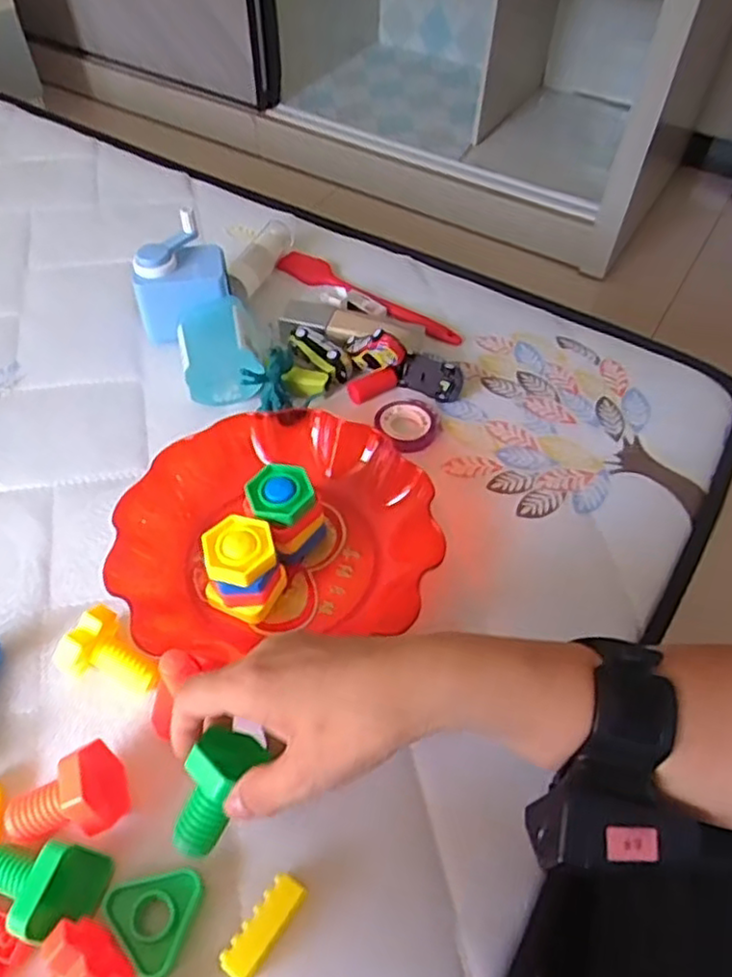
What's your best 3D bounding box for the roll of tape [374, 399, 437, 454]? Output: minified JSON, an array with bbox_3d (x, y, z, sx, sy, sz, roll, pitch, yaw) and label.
[{"bbox_3d":[0.032,-0.053,0.560,0.049,0.009,0.058,-1,50,1],"label":"roll of tape"}]

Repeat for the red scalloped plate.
[{"bbox_3d":[-0.065,0.022,0.471,0.205,0.060,0.189,-1,50,1],"label":"red scalloped plate"}]

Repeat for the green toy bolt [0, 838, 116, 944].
[{"bbox_3d":[-0.164,0.193,0.336,0.064,0.035,0.045,15,54,7],"label":"green toy bolt"}]

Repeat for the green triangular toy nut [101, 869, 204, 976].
[{"bbox_3d":[-0.110,0.214,0.342,0.044,0.015,0.046,12,52,11],"label":"green triangular toy nut"}]

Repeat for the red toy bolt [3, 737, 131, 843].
[{"bbox_3d":[-0.161,0.165,0.362,0.059,0.039,0.048,-18,52,-13],"label":"red toy bolt"}]

